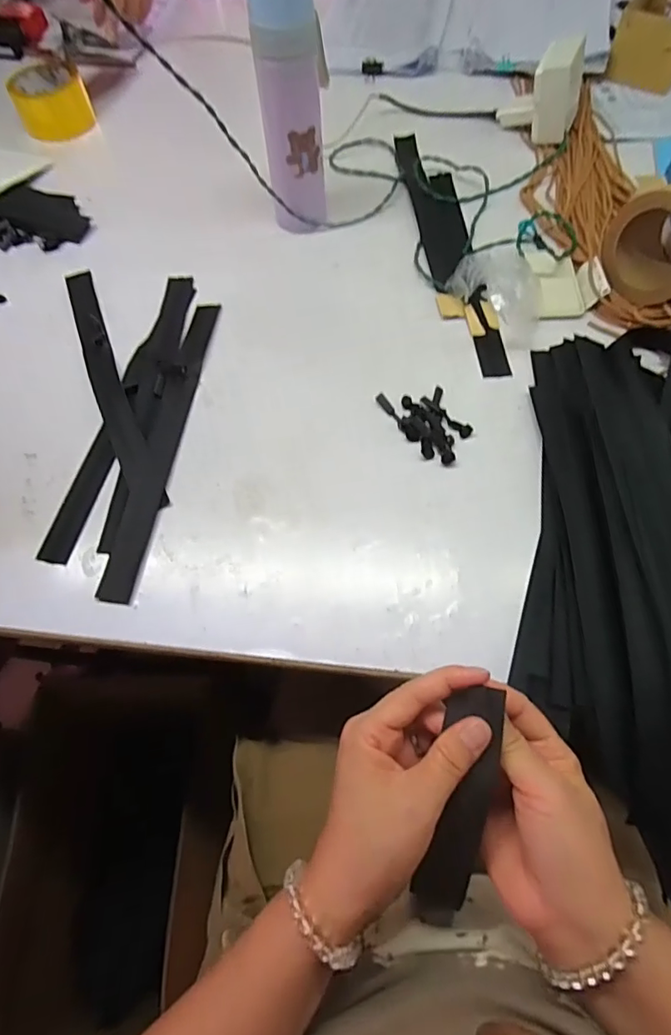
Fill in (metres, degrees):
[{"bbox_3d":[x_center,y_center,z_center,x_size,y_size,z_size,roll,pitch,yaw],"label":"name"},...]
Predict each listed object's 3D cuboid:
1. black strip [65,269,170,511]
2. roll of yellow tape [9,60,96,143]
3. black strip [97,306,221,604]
[{"bbox_3d":[-0.243,-0.150,0.545,0.034,0.007,0.346,-23,66,-9],"label":"black strip"},{"bbox_3d":[-0.411,-0.604,0.744,0.102,0.051,0.108,-24,66,-9],"label":"roll of yellow tape"},{"bbox_3d":[-0.171,-0.086,0.513,0.034,0.006,0.350,6,65,5],"label":"black strip"}]

